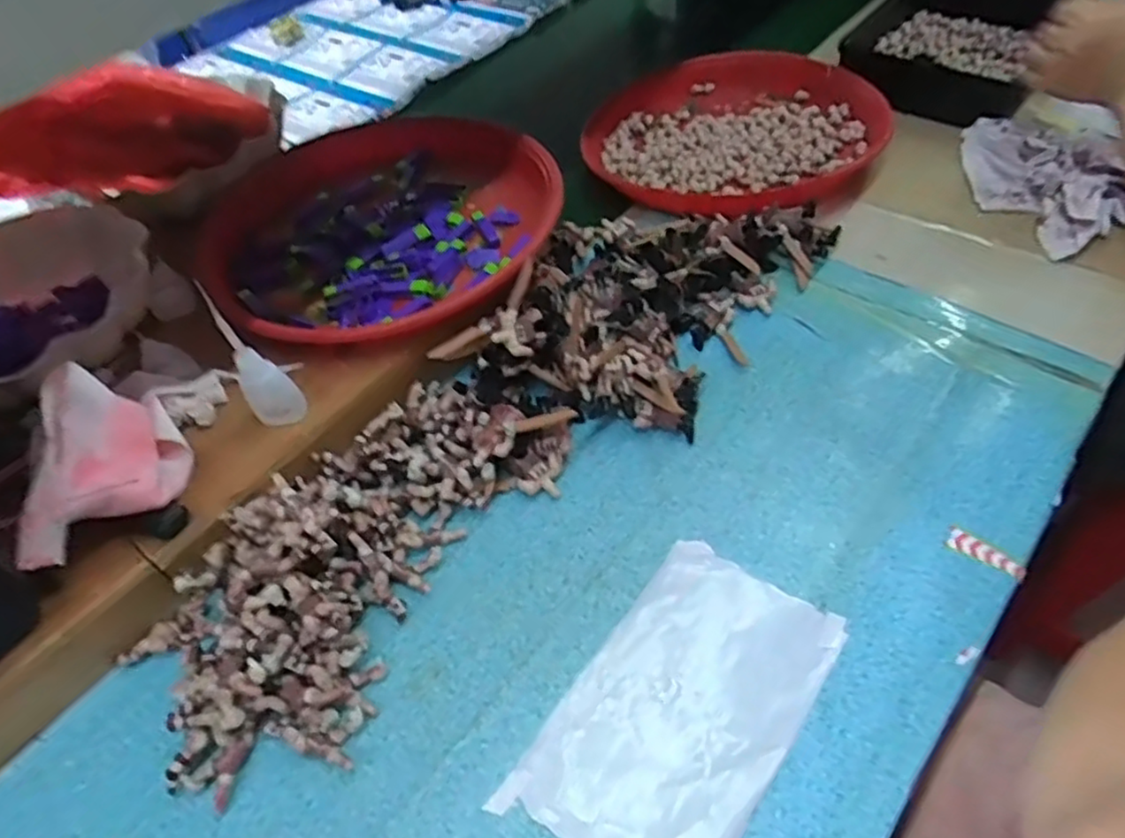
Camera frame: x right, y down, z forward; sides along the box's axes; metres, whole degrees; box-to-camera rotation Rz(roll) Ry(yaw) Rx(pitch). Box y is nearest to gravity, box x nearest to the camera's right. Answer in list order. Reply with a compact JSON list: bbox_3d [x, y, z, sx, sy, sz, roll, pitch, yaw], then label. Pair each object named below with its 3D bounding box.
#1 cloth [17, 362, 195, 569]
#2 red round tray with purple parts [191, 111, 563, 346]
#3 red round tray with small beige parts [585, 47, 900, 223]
[{"bbox_3d":[-0.291,0.028,0.421,0.058,0.092,0.126,-1,53,6],"label":"cloth"},{"bbox_3d":[-0.169,-0.187,0.599,0.306,0.043,0.344,-38,58,-21],"label":"red round tray with purple parts"},{"bbox_3d":[0.186,-0.326,0.739,0.305,0.052,0.307,-2,54,2],"label":"red round tray with small beige parts"}]

